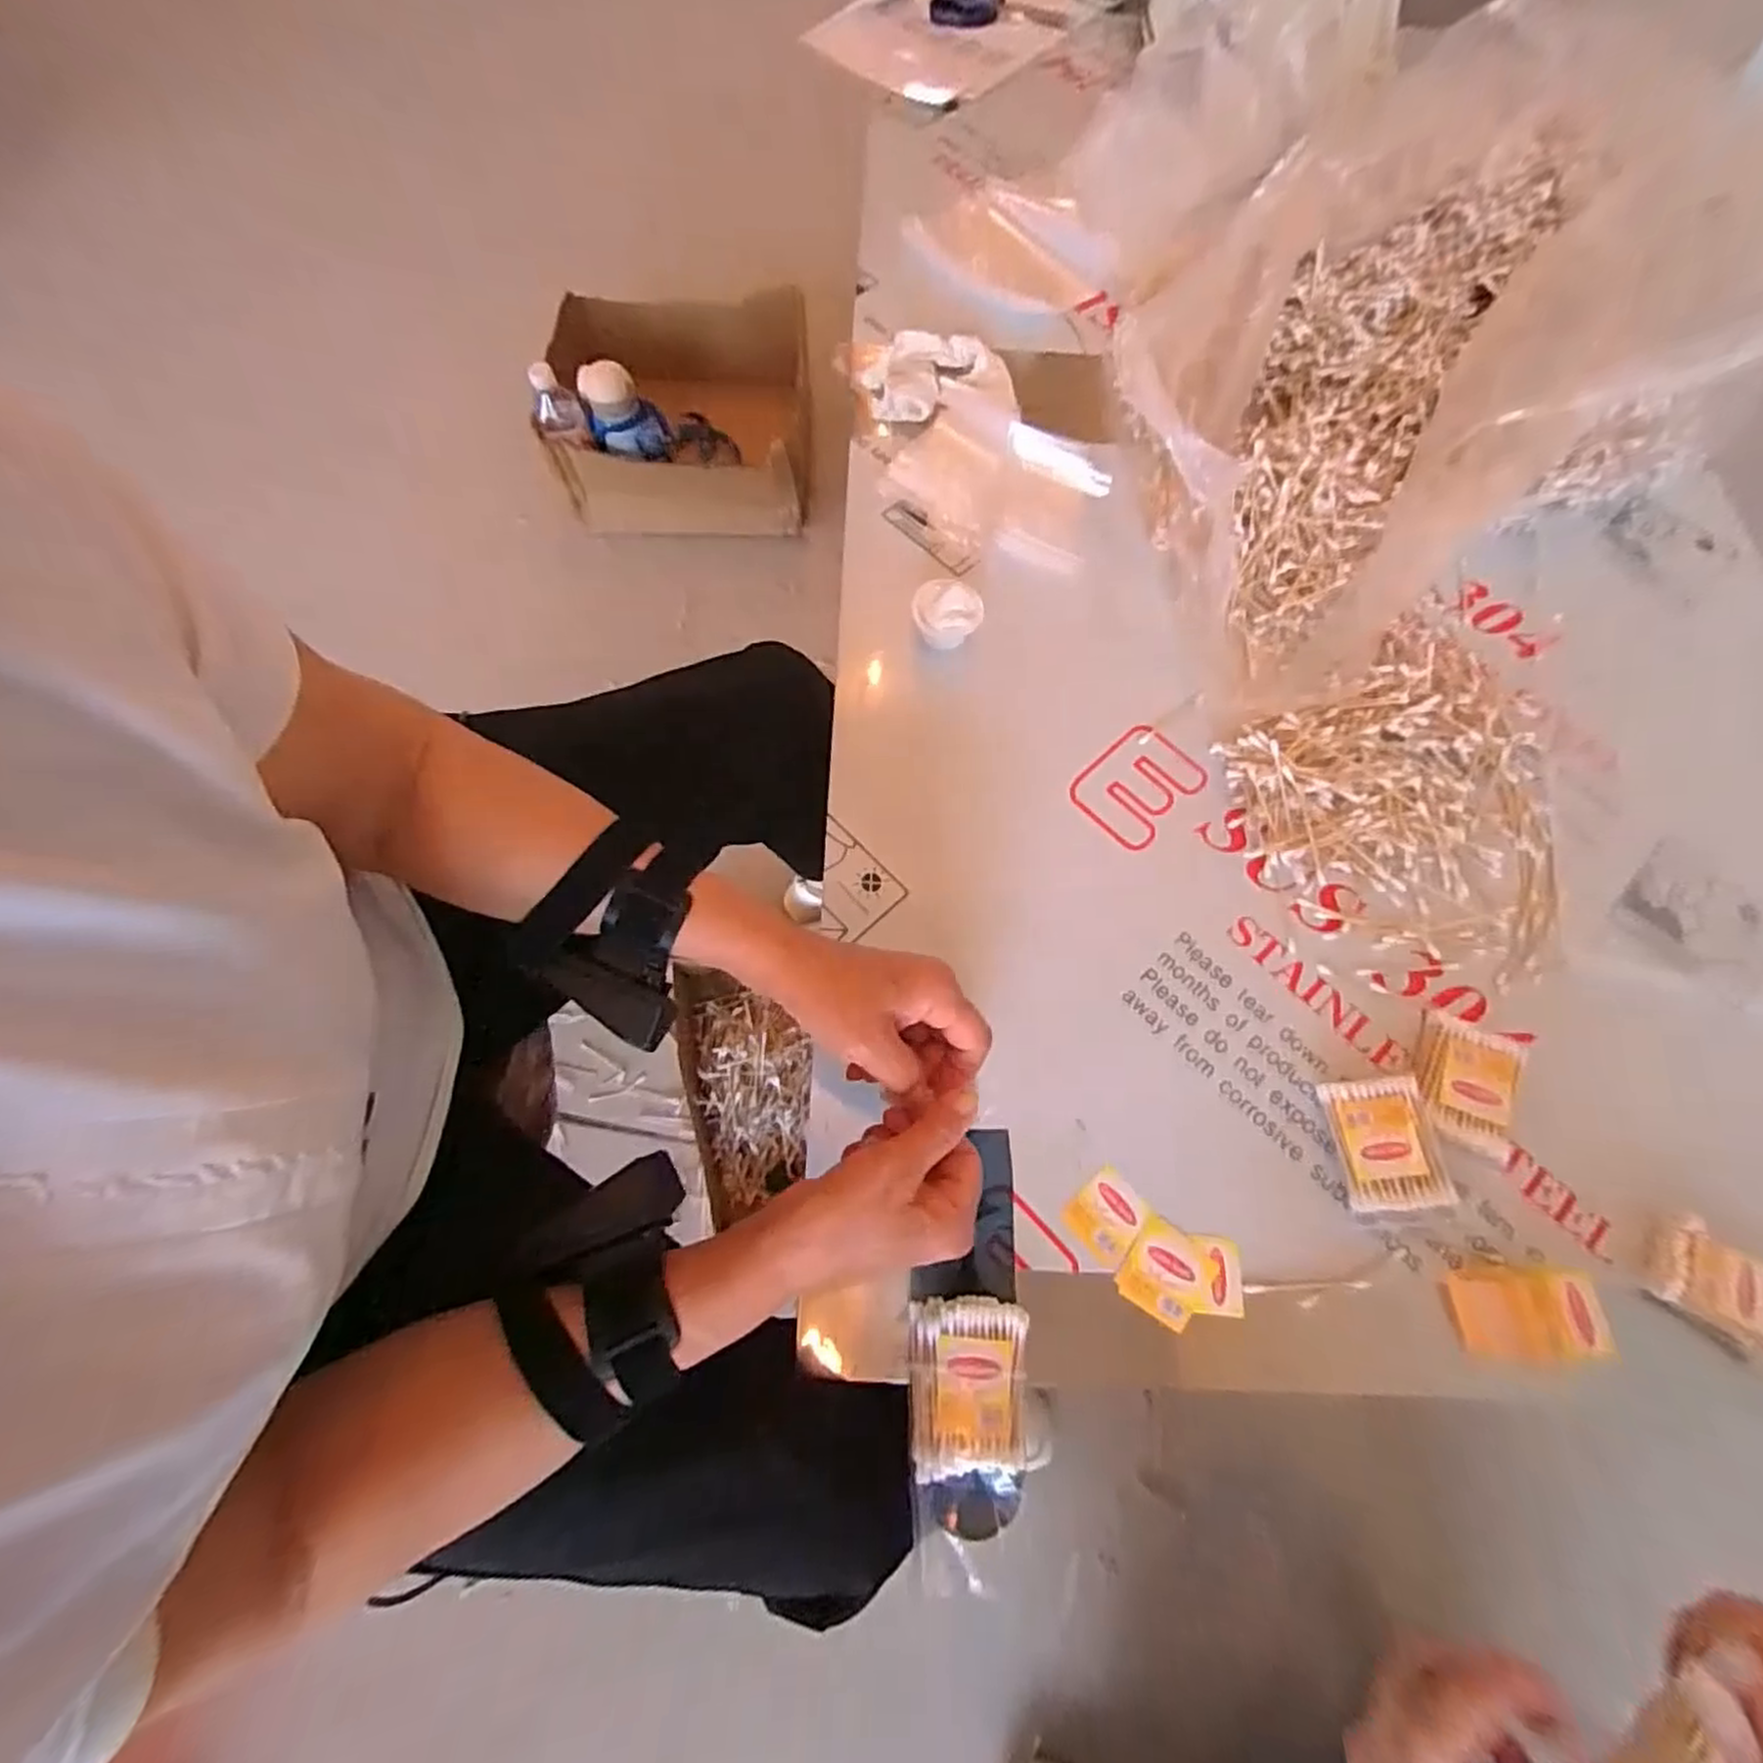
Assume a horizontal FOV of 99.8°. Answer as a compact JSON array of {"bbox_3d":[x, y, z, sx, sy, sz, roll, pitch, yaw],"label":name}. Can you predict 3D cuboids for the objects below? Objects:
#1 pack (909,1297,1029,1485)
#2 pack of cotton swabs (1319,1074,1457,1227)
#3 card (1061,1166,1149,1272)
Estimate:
[{"bbox_3d":[0.047,0.271,0.402,0.063,0.025,0.077,1,70,0],"label":"pack"},{"bbox_3d":[0.304,0.162,0.448,0.058,0.025,0.081,-4,70,-2],"label":"pack of cotton swabs"},{"bbox_3d":[0.136,0.199,0.443,0.043,0.005,0.040,-41,75,-14],"label":"card"}]

